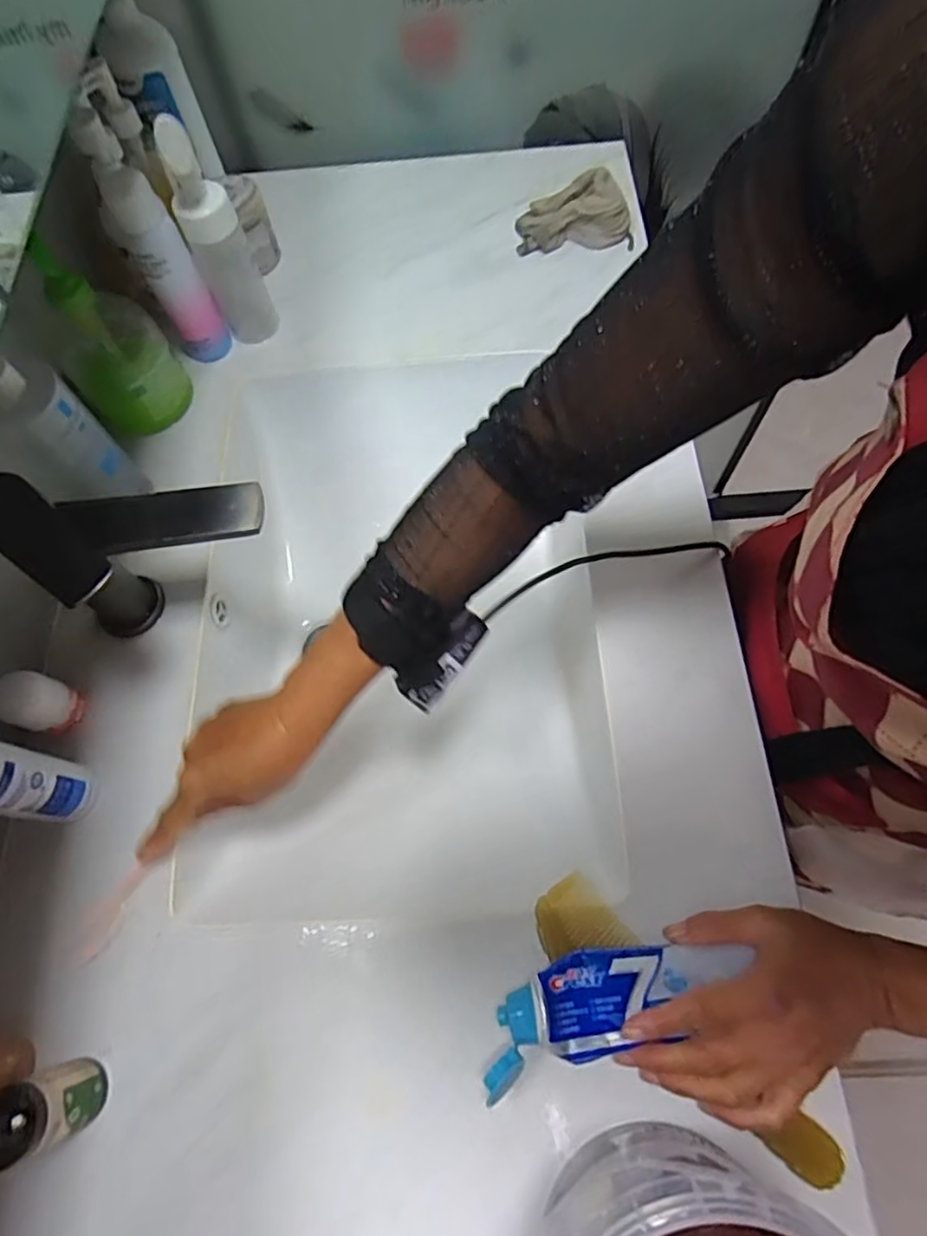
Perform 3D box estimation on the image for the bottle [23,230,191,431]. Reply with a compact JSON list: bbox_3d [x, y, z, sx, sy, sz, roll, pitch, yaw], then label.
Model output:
[{"bbox_3d":[-0.297,-0.232,0.532,0.086,0.141,0.074,-38,70,-12],"label":"bottle"}]

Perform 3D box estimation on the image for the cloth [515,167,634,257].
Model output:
[{"bbox_3d":[0.113,-0.411,0.645,0.115,0.053,0.058,-3,66,2],"label":"cloth"}]

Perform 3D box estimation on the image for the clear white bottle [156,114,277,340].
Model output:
[{"bbox_3d":[-0.214,-0.335,0.549,0.050,0.186,0.062,-23,67,-6],"label":"clear white bottle"}]

